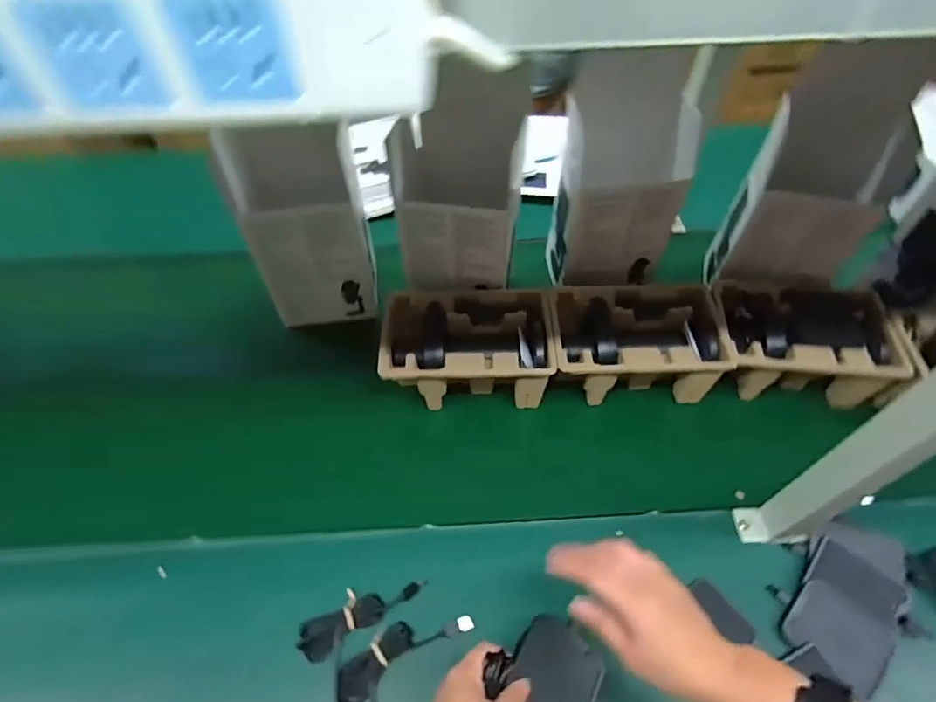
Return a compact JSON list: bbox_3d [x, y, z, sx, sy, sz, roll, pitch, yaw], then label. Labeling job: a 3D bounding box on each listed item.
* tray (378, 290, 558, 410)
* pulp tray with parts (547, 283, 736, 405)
[{"bbox_3d":[0.000,-0.003,0.725,0.224,0.093,0.137,-2,56,-3],"label":"tray"},{"bbox_3d":[0.225,-0.011,0.726,0.221,0.104,0.156,-1,56,-2],"label":"pulp tray with parts"}]

